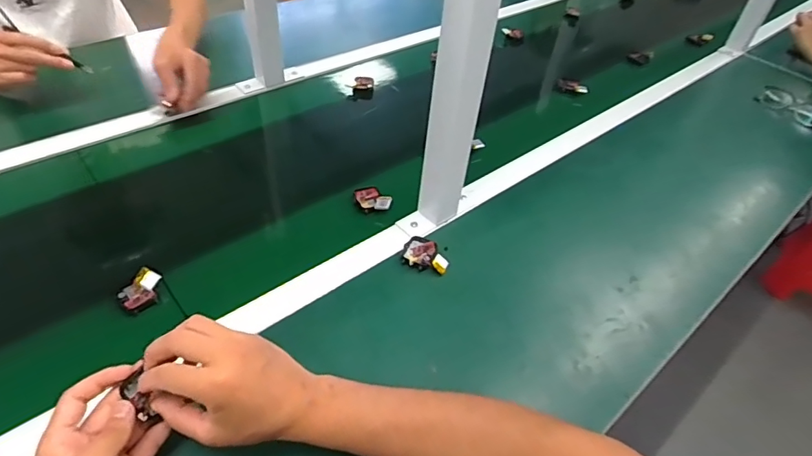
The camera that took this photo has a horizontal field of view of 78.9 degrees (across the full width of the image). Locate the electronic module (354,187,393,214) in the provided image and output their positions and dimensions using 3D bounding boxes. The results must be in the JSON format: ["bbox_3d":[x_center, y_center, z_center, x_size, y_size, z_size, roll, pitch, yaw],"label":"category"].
[{"bbox_3d":[-0.047,-0.040,0.682,0.037,0.017,0.059,-25,52,-28],"label":"electronic module"}]

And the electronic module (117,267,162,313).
[{"bbox_3d":[-0.291,0.068,0.542,0.035,0.023,0.044,34,50,25],"label":"electronic module"}]

